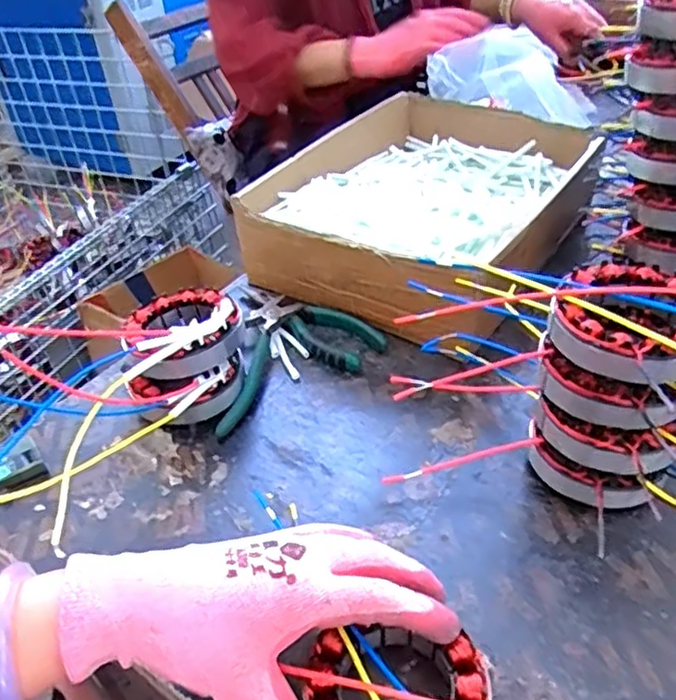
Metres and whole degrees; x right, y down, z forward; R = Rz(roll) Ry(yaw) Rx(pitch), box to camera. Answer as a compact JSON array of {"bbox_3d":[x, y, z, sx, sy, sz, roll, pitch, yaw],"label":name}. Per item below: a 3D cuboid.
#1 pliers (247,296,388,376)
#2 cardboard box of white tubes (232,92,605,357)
[{"bbox_3d":[-0.017,-0.016,0.558,0.110,0.023,0.055,17,44,24],"label":"pliers"},{"bbox_3d":[0.100,-0.146,0.646,0.260,0.092,0.366,19,45,26],"label":"cardboard box of white tubes"}]

